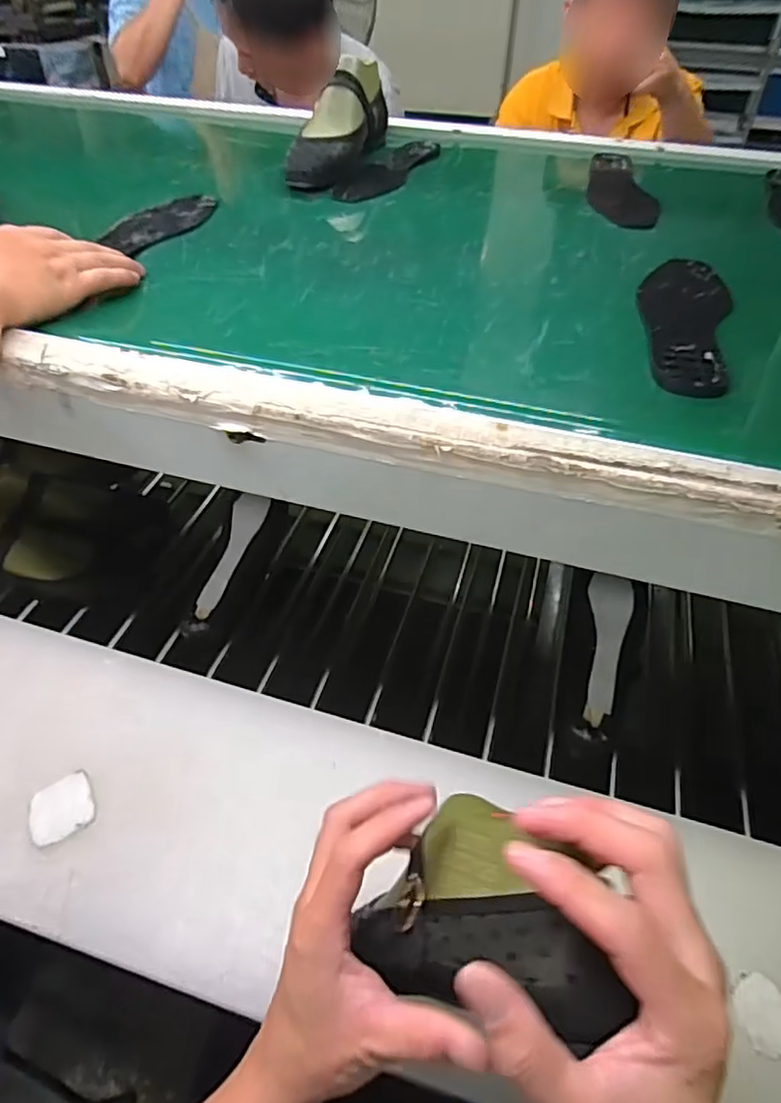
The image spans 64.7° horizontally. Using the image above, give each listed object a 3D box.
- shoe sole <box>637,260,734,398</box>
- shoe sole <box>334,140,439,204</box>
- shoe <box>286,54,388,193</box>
[{"bbox_3d":[0.250,-0.199,0.523,0.073,0.011,0.235,14,48,12],"label":"shoe sole"},{"bbox_3d":[0.002,-0.497,0.800,0.064,0.011,0.233,18,49,16],"label":"shoe sole"},{"bbox_3d":[-0.067,-0.559,0.795,0.073,0.101,0.260,11,47,10],"label":"shoe"}]

